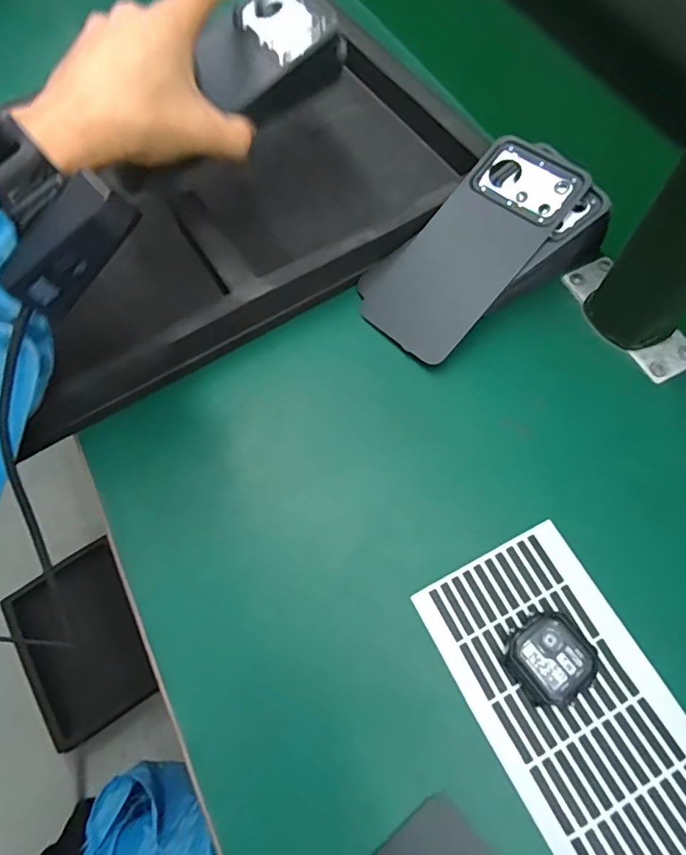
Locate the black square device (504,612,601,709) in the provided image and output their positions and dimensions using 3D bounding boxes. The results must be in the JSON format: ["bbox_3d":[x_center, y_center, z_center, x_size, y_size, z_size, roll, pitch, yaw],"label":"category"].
[{"bbox_3d":[0.109,0.121,0.280,0.044,0.013,0.042,-42,72,-14],"label":"black square device"}]

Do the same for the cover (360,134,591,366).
[{"bbox_3d":[0.086,-0.121,0.360,0.073,0.006,0.158,41,92,21],"label":"cover"}]

